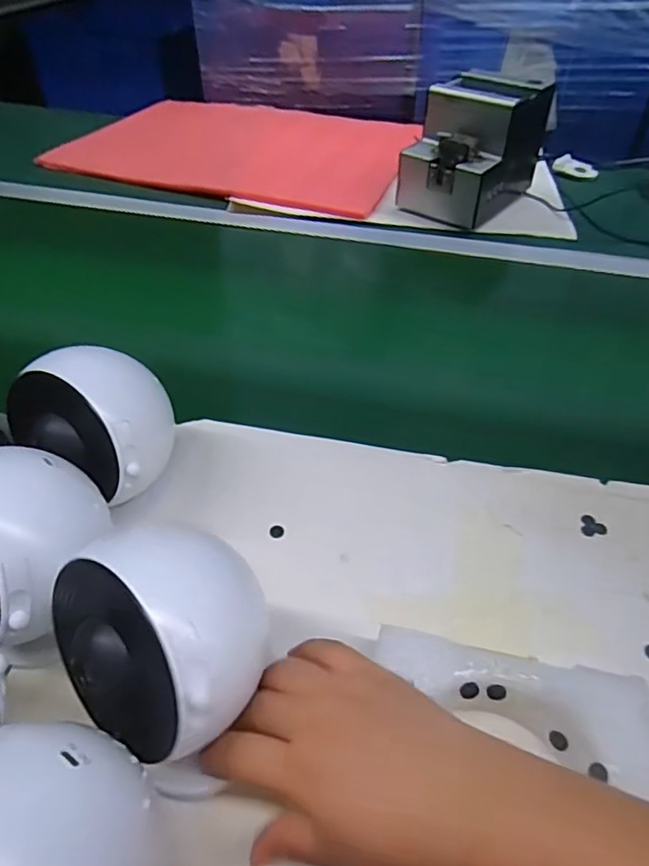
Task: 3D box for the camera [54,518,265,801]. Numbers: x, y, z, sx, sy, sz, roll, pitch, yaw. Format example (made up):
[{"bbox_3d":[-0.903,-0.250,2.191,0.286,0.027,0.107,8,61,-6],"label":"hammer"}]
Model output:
[{"bbox_3d":[-0.076,0.102,0.281,0.089,0.109,0.090,1,44,-1],"label":"camera"}]

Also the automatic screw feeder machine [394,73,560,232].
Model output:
[{"bbox_3d":[0.206,-0.394,0.790,0.126,0.141,0.180,28,50,25],"label":"automatic screw feeder machine"}]

